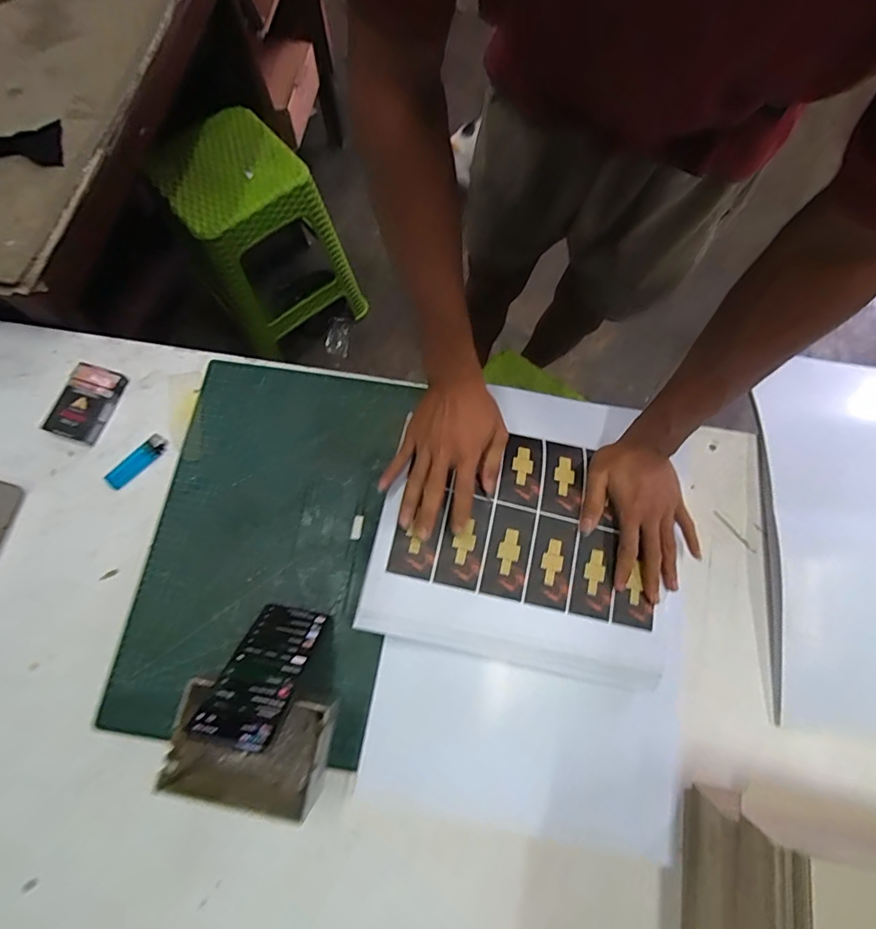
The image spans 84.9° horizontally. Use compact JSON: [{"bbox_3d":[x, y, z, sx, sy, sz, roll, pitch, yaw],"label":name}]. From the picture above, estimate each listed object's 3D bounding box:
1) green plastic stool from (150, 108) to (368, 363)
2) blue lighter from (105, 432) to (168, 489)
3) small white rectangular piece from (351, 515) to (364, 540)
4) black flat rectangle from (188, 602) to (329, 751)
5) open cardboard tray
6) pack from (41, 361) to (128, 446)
[{"bbox_3d":[-0.432,-0.542,1.222,0.346,0.478,0.313,-40,80,-15],"label":"green plastic stool"},{"bbox_3d":[-0.374,-0.003,0.596,0.025,0.010,0.081,41,78,12],"label":"blue lighter"},{"bbox_3d":[-0.097,0.075,0.573,0.012,0.004,0.030,9,74,4],"label":"small white rectangular piece"},{"bbox_3d":[-0.167,0.195,0.466,0.070,0.165,0.008,8,114,3],"label":"black flat rectangle"},{"bbox_3d":[-0.178,0.275,0.471,0.137,0.083,0.092,13,74,5],"label":"open cardboard tray"},{"bbox_3d":[-0.454,-0.079,0.615,0.069,0.021,0.098,19,74,7],"label":"pack"}]

